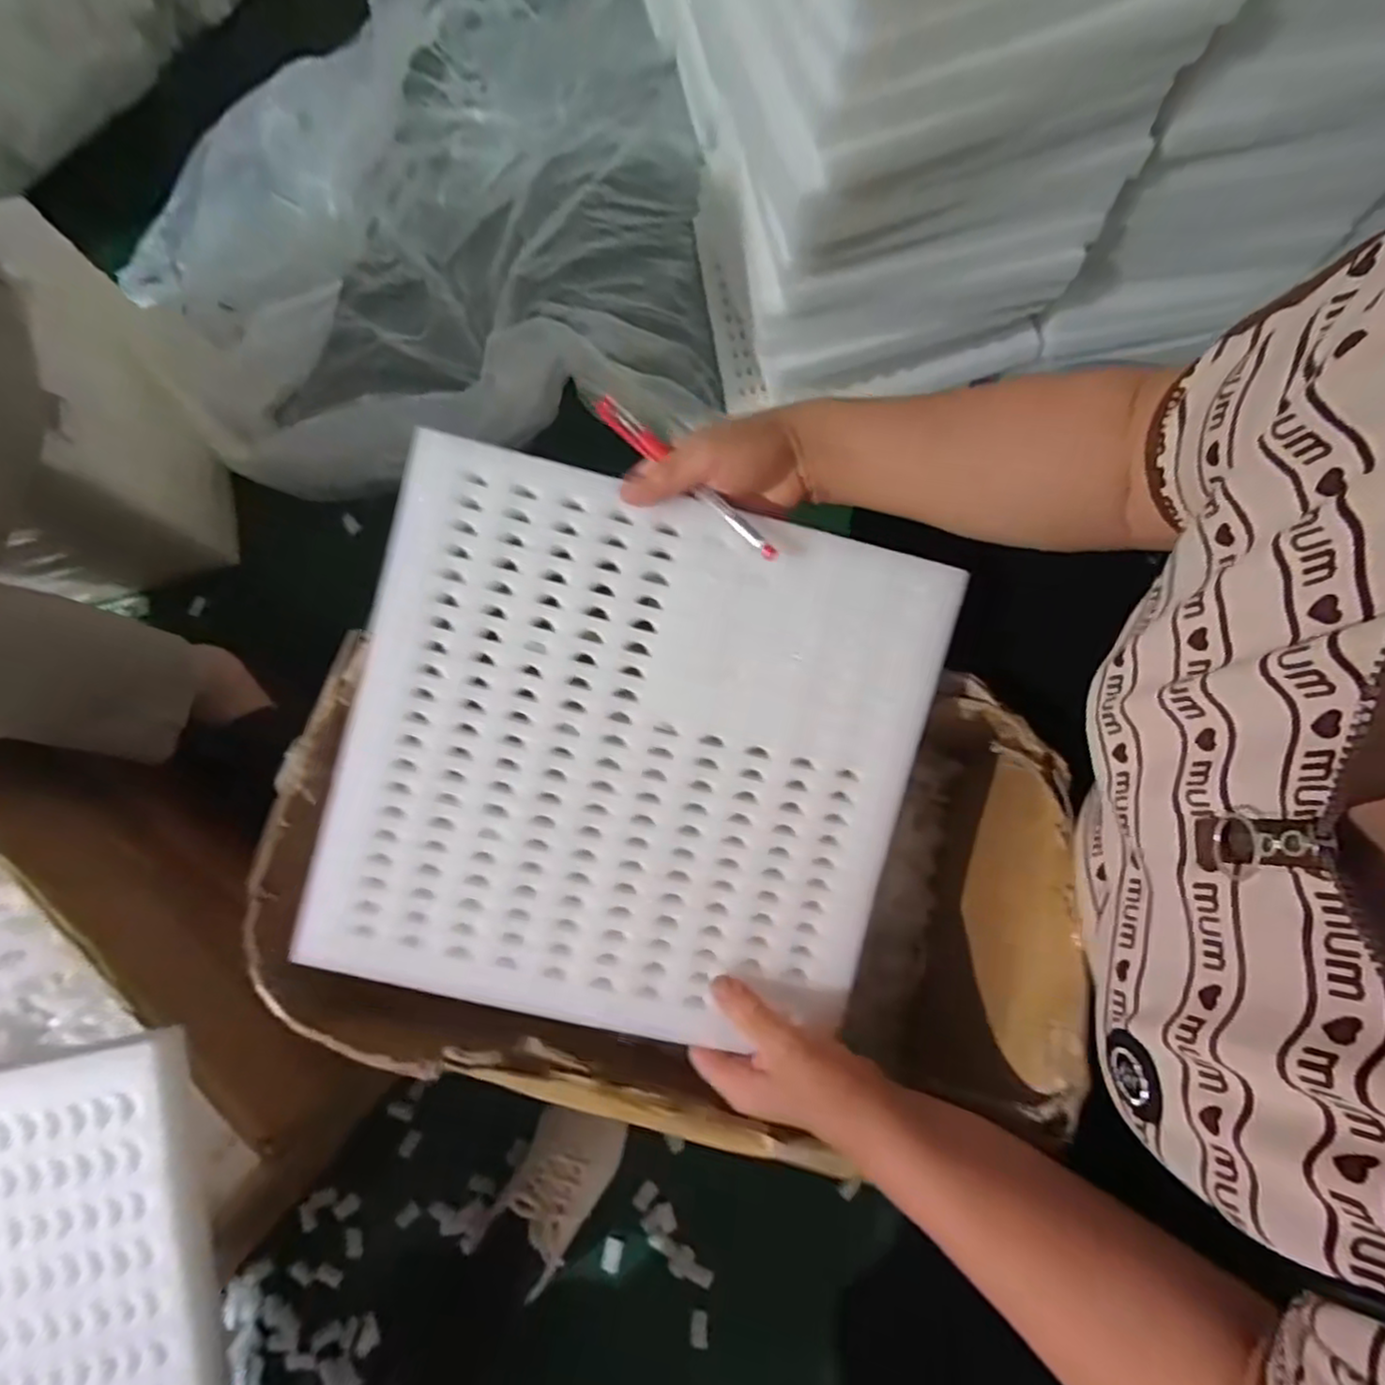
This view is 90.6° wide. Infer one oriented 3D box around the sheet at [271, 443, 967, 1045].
[{"bbox_3d":[-0.037,0.043,0.423,0.340,0.017,0.322,14,91,-4],"label":"sheet"}]

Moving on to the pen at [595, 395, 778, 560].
[{"bbox_3d":[-0.004,-0.130,0.413,0.013,0.013,0.147,-44,80,-9],"label":"pen"}]

